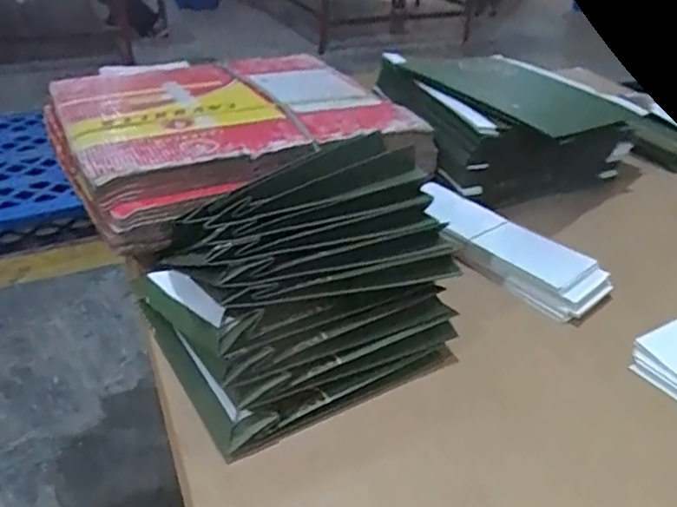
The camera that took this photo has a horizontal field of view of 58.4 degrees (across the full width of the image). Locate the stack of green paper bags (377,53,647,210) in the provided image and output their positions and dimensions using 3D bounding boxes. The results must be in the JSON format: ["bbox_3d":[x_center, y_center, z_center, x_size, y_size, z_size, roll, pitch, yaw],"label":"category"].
[{"bbox_3d":[0.295,-0.231,1.087,0.369,0.161,0.308,-11,36,-19],"label":"stack of green paper bags"}]

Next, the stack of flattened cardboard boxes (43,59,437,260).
[{"bbox_3d":[-0.170,-0.212,1.003,0.525,0.102,0.439,-17,39,-27],"label":"stack of flattened cardboard boxes"}]

